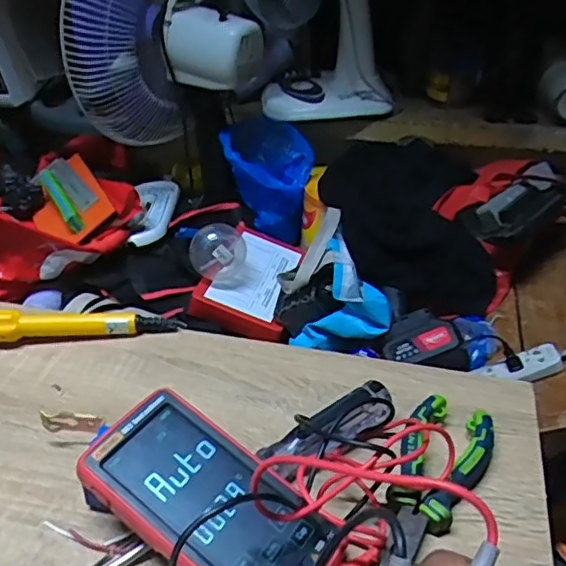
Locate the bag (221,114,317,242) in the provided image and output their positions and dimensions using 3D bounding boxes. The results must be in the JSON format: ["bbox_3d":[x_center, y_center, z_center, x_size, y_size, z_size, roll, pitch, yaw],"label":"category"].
[{"bbox_3d":[-0.041,-0.218,1.198,0.162,0.187,0.212,-20,40,-23],"label":"bag"}]

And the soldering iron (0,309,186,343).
[{"bbox_3d":[-0.219,0.038,0.499,0.256,0.030,0.018,-5,36,-4],"label":"soldering iron"}]

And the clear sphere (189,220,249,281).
[{"bbox_3d":[-0.111,-0.048,1.012,0.095,0.096,0.090,-4,36,-2],"label":"clear sphere"}]

